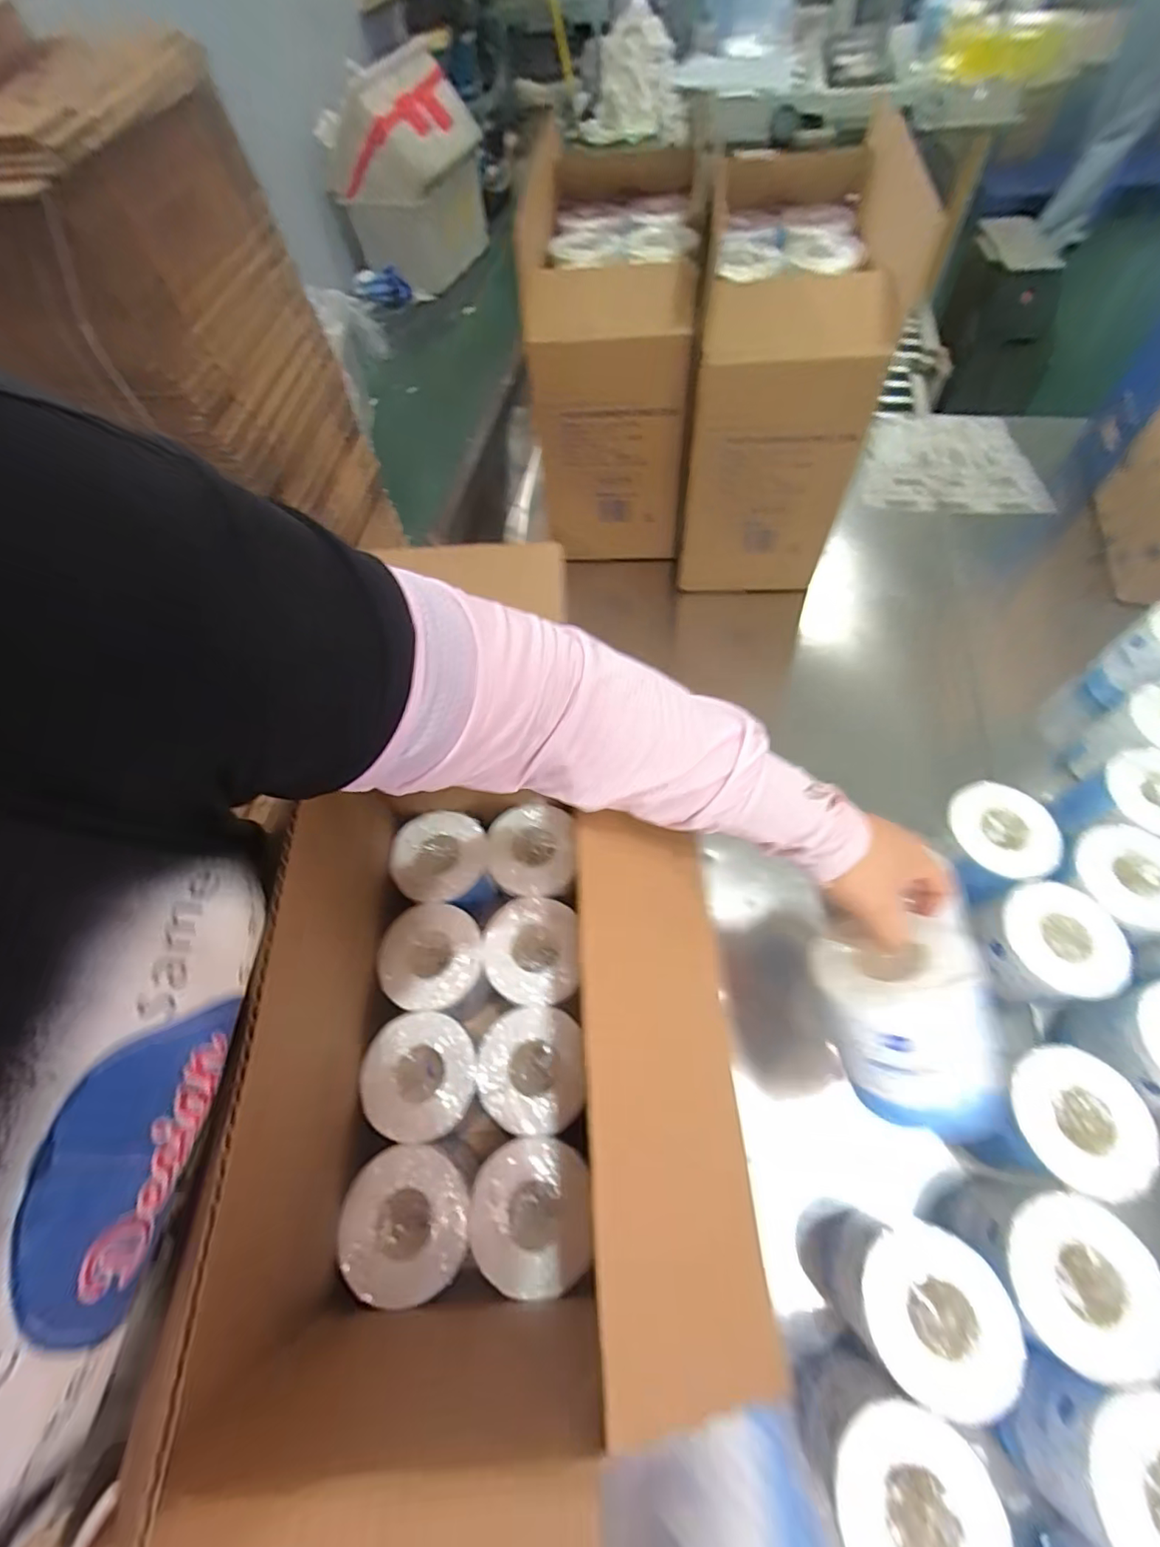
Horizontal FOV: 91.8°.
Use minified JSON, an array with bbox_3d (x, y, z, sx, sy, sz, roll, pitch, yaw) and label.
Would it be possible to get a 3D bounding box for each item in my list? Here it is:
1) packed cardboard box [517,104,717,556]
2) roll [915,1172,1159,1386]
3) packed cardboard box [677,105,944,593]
[{"bbox_3d":[0.055,-0.621,0.869,0.211,0.355,0.419,-1,62,6],"label":"packed cardboard box"},{"bbox_3d":[0.348,0.372,0.437,0.104,0.112,0.097,-3,62,5],"label":"roll"},{"bbox_3d":[0.260,-0.542,0.801,0.198,0.362,0.372,3,62,8],"label":"packed cardboard box"}]

